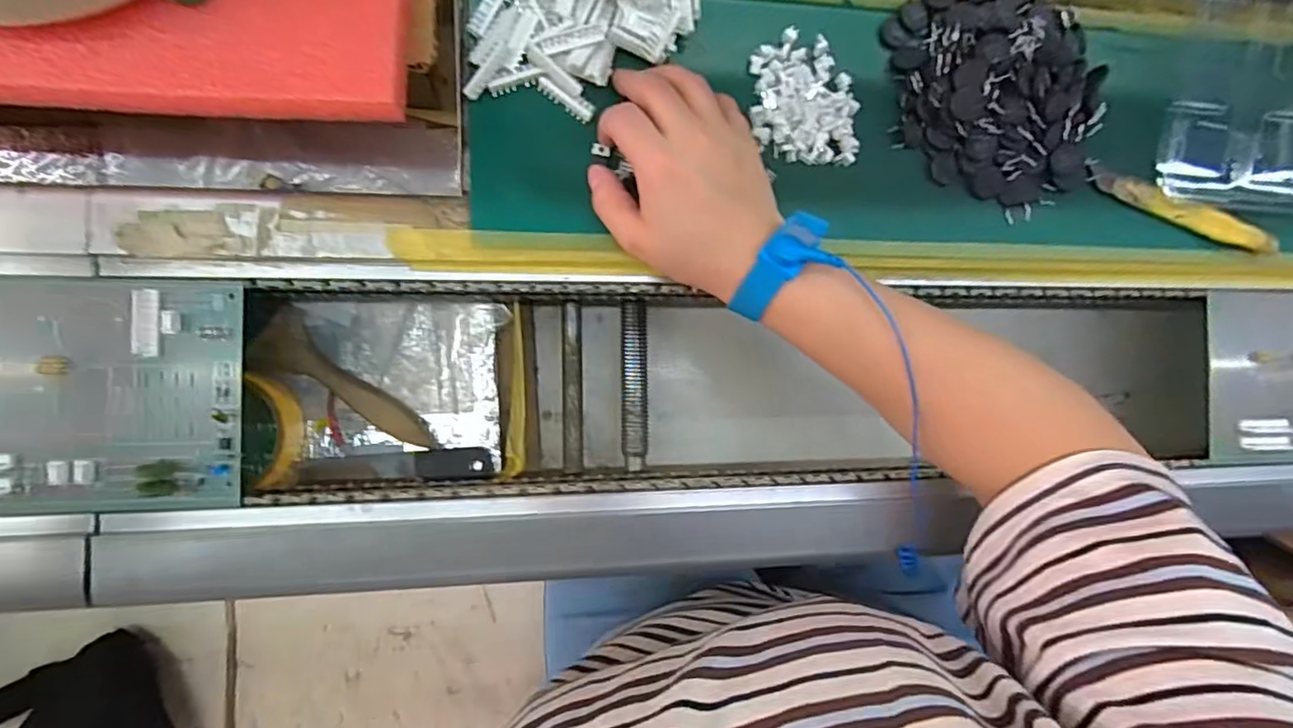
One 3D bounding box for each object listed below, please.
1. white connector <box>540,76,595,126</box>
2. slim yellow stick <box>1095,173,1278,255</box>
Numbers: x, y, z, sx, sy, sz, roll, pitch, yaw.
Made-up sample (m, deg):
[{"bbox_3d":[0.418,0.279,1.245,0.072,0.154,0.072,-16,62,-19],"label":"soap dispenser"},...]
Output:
[{"bbox_3d":[-0.047,-0.154,0.341,0.035,0.007,0.011,28,85,-8],"label":"white connector"},{"bbox_3d":[0.366,-0.101,0.396,0.133,0.020,0.020,19,86,-8],"label":"slim yellow stick"}]

